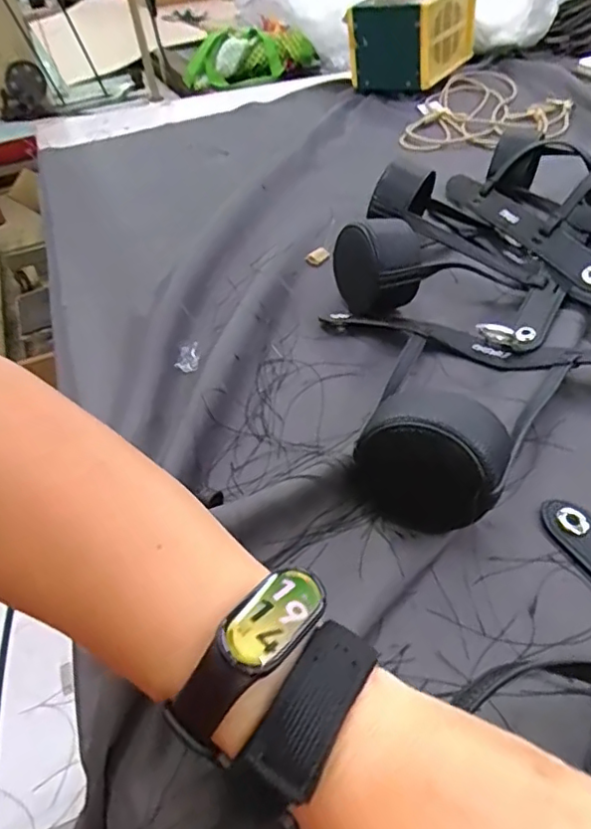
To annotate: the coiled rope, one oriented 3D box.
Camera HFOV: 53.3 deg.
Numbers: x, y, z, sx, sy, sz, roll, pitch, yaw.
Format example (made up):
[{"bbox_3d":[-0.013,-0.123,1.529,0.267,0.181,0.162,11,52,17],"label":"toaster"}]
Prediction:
[{"bbox_3d":[0.282,-0.442,0.846,0.208,0.021,0.305,11,47,15],"label":"coiled rope"}]

